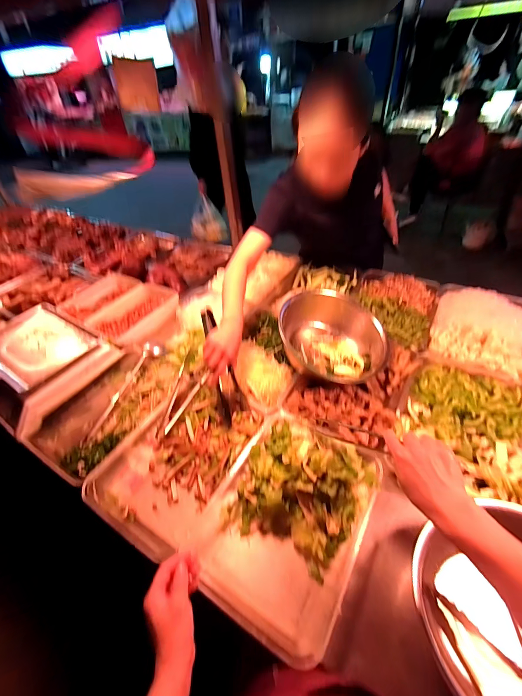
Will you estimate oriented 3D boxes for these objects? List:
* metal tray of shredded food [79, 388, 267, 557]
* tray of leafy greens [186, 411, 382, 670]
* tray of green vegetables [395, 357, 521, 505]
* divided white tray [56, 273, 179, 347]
[{"bbox_3d":[-0.180,0.244,0.690,0.273,0.062,0.348,16,49,22],"label":"metal tray of shredded food"},{"bbox_3d":[0.052,0.298,0.570,0.265,0.107,0.355,21,50,26],"label":"tray of leafy greens"},{"bbox_3d":[0.449,0.163,0.671,0.261,0.073,0.346,21,51,26],"label":"tray of green vegetables"},{"bbox_3d":[-0.496,-0.149,1.102,0.428,0.065,0.303,20,50,25],"label":"divided white tray"}]

